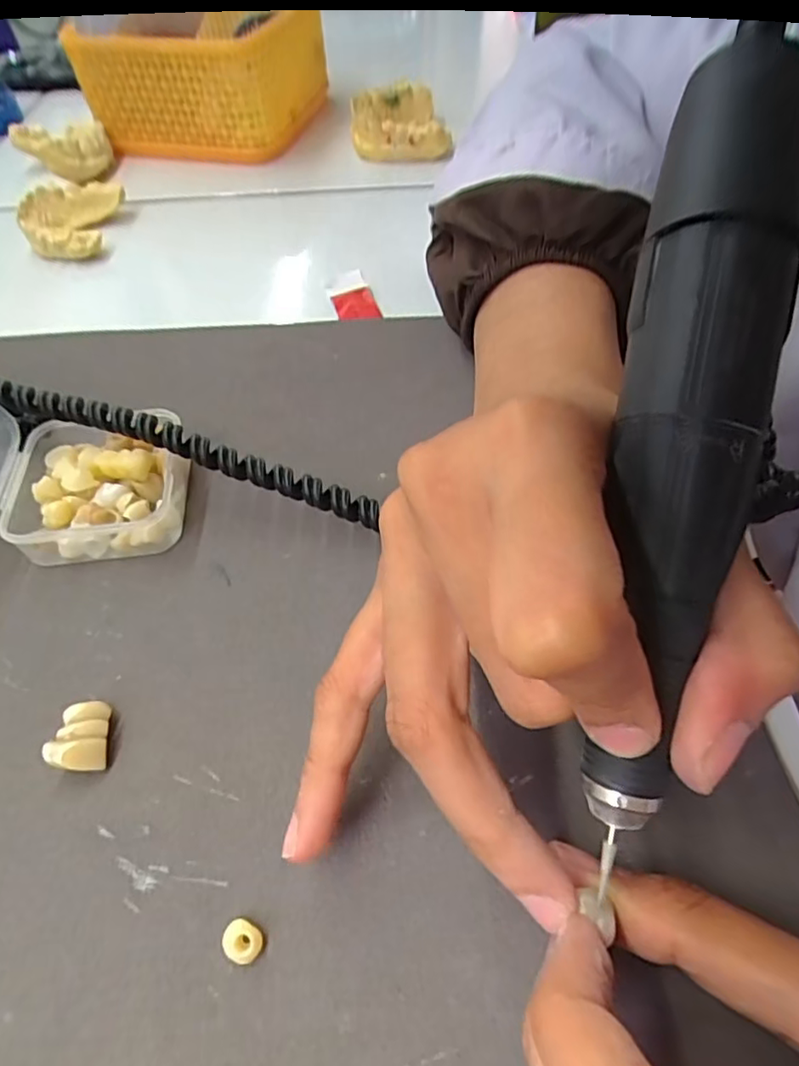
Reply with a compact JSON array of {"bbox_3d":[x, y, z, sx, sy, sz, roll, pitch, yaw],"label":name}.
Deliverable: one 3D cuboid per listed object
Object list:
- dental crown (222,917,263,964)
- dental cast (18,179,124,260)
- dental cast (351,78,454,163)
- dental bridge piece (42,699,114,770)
[{"bbox_3d":[-0.036,0.093,0.135,0.009,0.004,0.007,24,57,19],"label":"dental crown"},{"bbox_3d":[-0.184,-0.174,0.332,0.047,0.022,0.053,2,53,3],"label":"dental cast"},{"bbox_3d":[0.001,-0.266,0.385,0.063,0.035,0.059,-1,53,1],"label":"dental cast"},{"bbox_3d":[-0.086,0.055,0.161,0.013,0.008,0.019,-7,53,-4],"label":"dental bridge piece"}]

